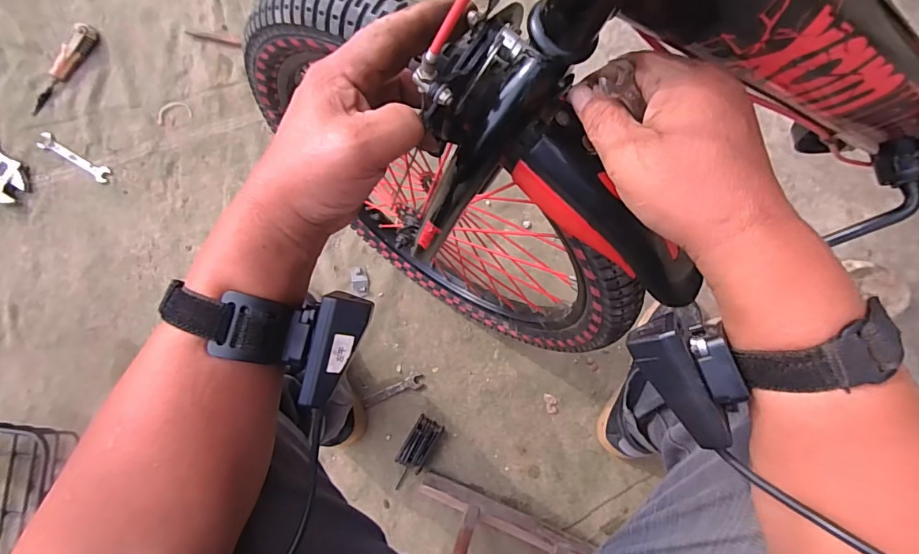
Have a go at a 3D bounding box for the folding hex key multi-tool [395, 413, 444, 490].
[{"bbox_3d":[-0.074,0.292,0.769,0.046,0.026,0.123,31,92,4],"label":"folding hex key multi-tool"}]

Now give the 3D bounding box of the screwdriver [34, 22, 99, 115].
[{"bbox_3d":[-0.727,-0.381,0.848,0.029,0.034,0.186,43,89,6],"label":"screwdriver"}]

